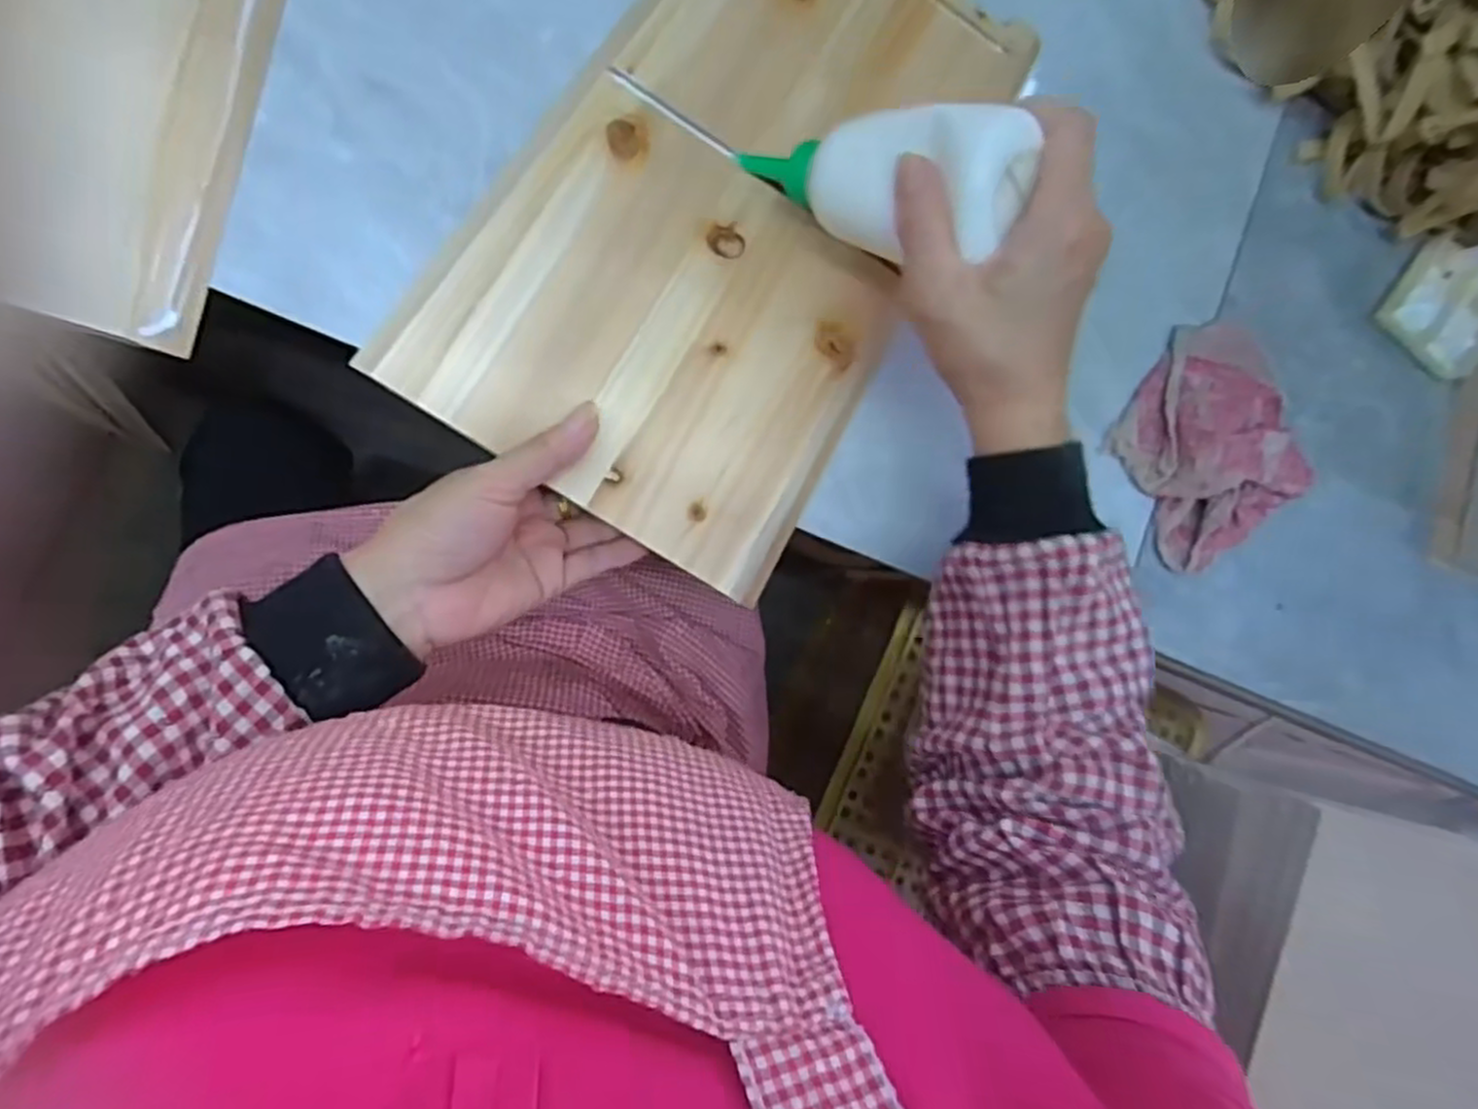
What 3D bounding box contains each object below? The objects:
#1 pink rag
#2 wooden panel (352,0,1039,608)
[{"bbox_3d":[0.284,-0.068,0.448,0.114,0.035,0.132,-16,91,-9],"label":"pink rag"},{"bbox_3d":[0.001,-0.183,0.407,0.220,0.019,0.353,32,84,-6],"label":"wooden panel"}]

